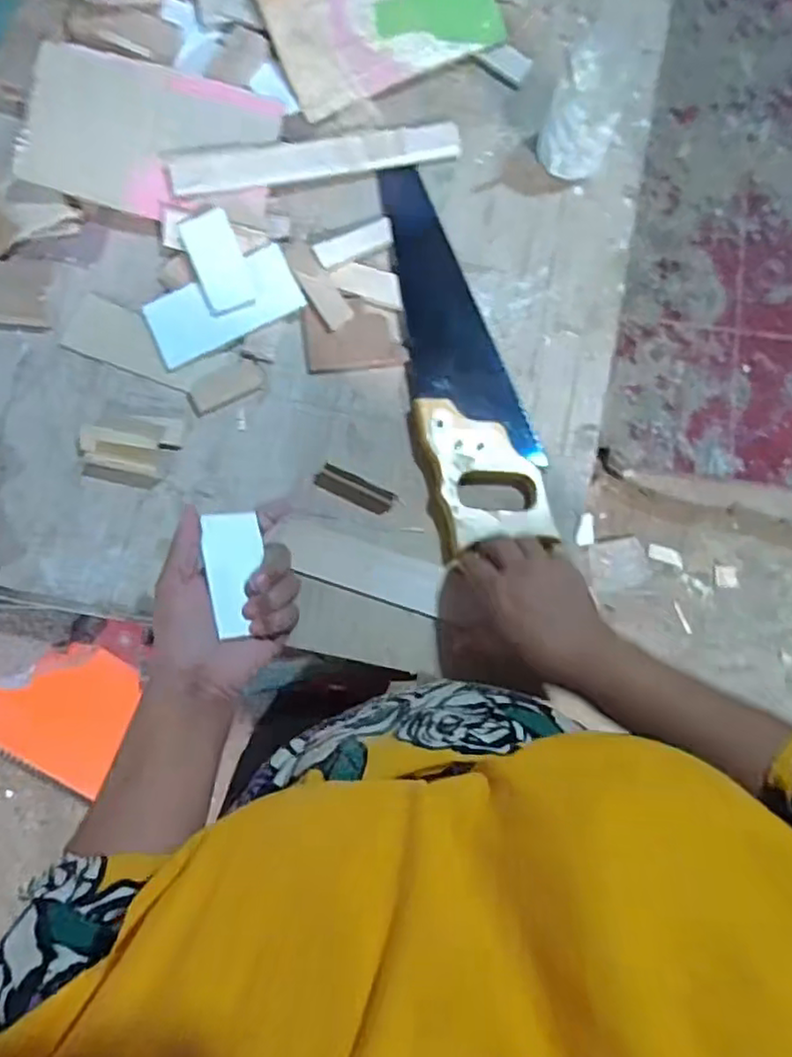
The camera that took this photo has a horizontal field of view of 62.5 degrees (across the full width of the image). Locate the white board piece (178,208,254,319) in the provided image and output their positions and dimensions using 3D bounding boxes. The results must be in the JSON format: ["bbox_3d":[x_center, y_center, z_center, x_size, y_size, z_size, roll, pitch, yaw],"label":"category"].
[{"bbox_3d":[-0.159,-0.236,0.583,0.044,0.006,0.085,-20,99,-4],"label":"white board piece"}]

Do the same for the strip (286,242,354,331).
[{"bbox_3d":[-0.072,-0.222,0.594,0.027,0.010,0.089,-35,86,-5],"label":"strip"}]

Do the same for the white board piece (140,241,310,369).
[{"bbox_3d":[-0.155,-0.200,0.590,0.135,0.013,0.061,-26,85,-5],"label":"white board piece"}]

